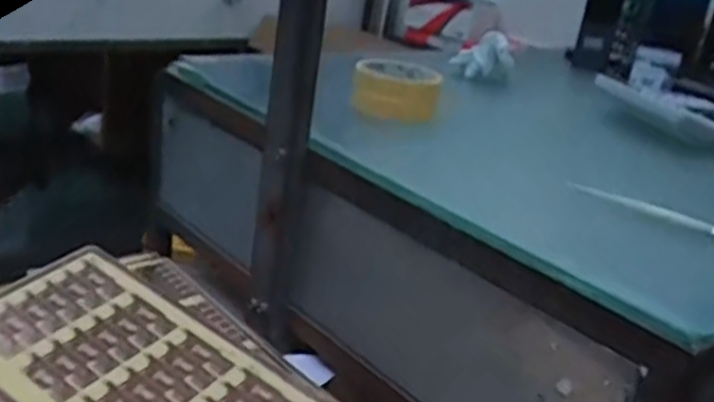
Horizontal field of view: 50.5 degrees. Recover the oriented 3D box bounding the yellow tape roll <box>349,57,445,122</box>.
[{"bbox_3d":[0.040,-0.115,0.788,0.085,0.054,0.084,3,21,-2],"label":"yellow tape roll"}]

